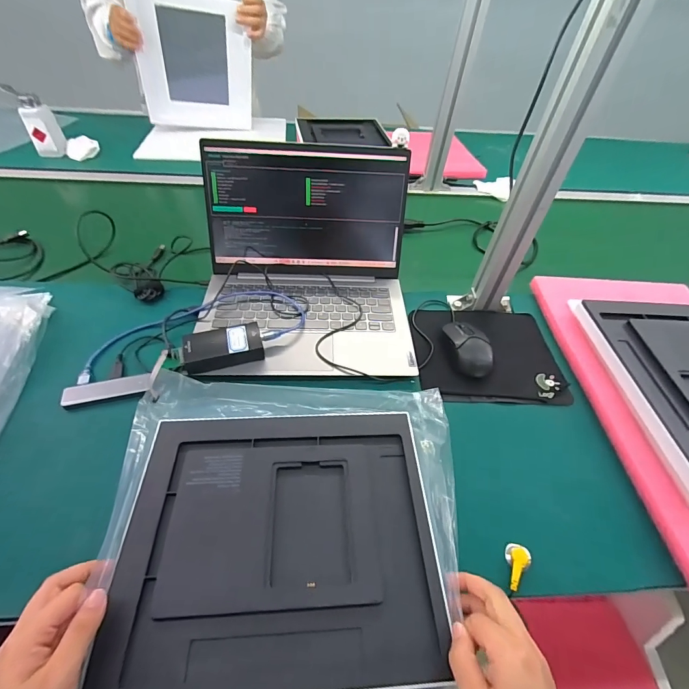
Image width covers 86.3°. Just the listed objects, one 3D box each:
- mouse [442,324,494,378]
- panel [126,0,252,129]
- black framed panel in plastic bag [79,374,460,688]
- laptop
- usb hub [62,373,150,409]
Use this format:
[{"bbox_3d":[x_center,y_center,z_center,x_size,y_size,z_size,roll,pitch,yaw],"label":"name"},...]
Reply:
[{"bbox_3d":[0.184,0.003,0.546,0.051,0.035,0.098,-11,51,-13],"label":"mouse"},{"bbox_3d":[-0.366,-0.699,0.906,0.255,0.303,0.042,-11,56,-20],"label":"panel"},{"bbox_3d":[-0.062,0.184,0.377,0.360,0.042,0.330,4,50,-1],"label":"black framed panel in plastic bag"},{"bbox_3d":[-0.056,-0.134,0.552,0.316,0.175,0.329,1,50,-4],"label":"laptop"},{"bbox_3d":[-0.315,0.060,0.490,0.100,0.017,0.028,-13,51,-31],"label":"usb hub"}]

